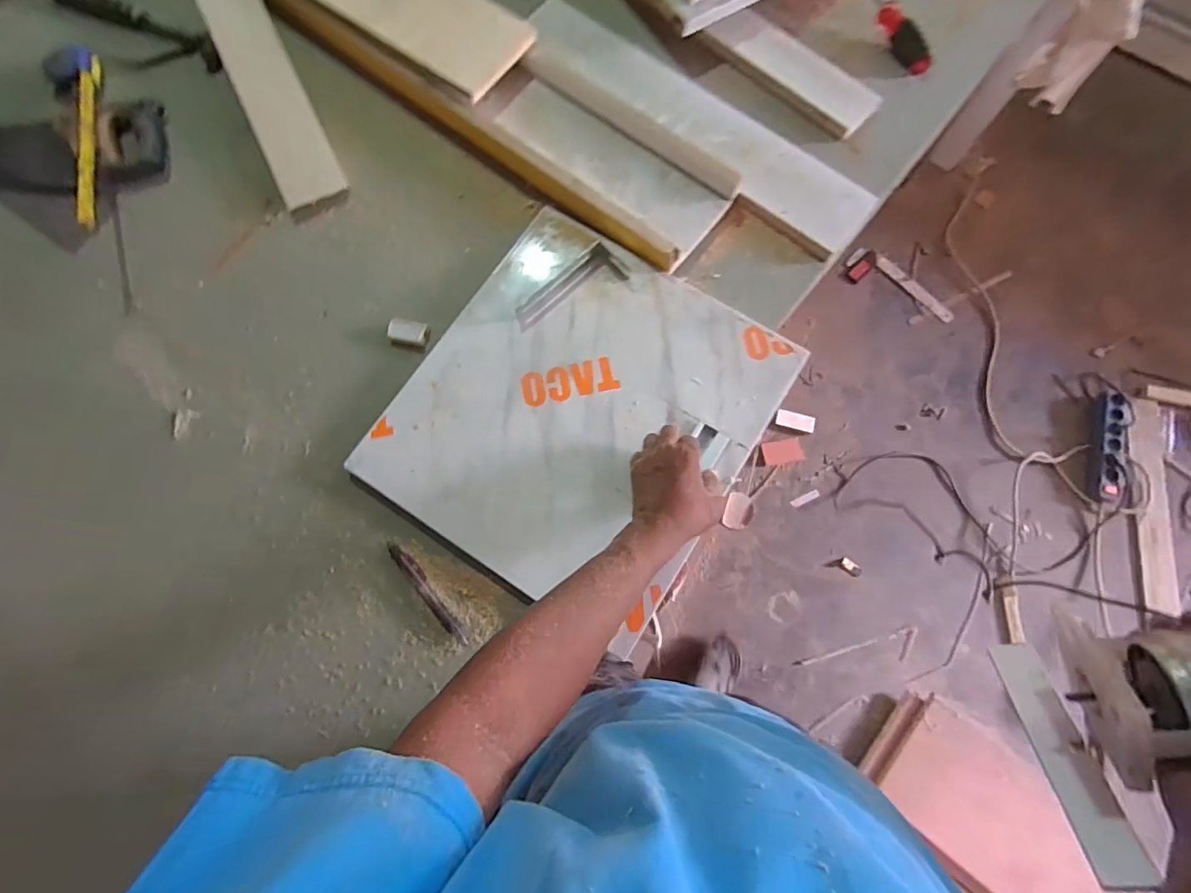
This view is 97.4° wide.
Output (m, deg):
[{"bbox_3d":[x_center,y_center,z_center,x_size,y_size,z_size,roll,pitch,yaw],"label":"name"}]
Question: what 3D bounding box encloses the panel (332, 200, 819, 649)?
[{"bbox_3d":[-0.018,-0.045,0.617,0.385,0.025,0.410,30,77,7],"label":"panel"}]

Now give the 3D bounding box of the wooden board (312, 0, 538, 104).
[{"bbox_3d":[-0.273,-0.620,0.722,0.361,0.022,0.136,34,87,1],"label":"wooden board"}]

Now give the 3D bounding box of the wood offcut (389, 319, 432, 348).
[{"bbox_3d":[-0.235,-0.144,0.661,0.048,0.019,0.031,11,77,4],"label":"wood offcut"}]

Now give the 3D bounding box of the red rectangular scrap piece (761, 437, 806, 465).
[{"bbox_3d":[0.527,0.015,1.471,0.115,0.017,0.066,-9,76,-2],"label":"red rectangular scrap piece"}]

